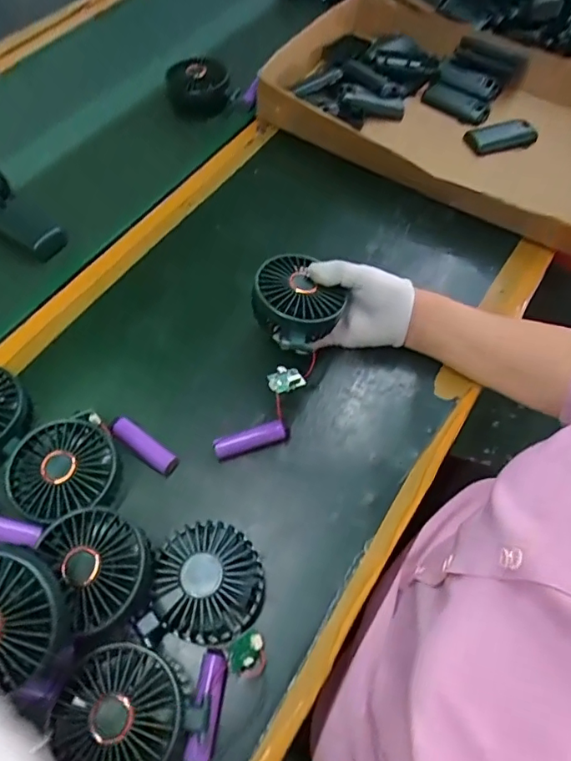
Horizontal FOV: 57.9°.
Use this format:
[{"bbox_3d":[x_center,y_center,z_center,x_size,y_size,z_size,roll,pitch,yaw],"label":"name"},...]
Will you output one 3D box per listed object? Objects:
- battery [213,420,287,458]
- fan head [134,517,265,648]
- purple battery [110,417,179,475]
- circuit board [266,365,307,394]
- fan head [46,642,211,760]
[{"bbox_3d":[-0.031,0.055,0.471,0.065,0.020,0.015,-17,60,-9],"label":"battery"},{"bbox_3d":[-0.059,0.154,0.393,0.080,0.033,0.089,10,60,8],"label":"fan head"},{"bbox_3d":[-0.130,0.058,0.470,0.072,0.015,0.019,31,64,18],"label":"purple battery"},{"bbox_3d":[0.001,-0.002,0.456,0.031,0.008,0.024,-11,59,-5],"label":"circuit board"},{"bbox_3d":[-0.109,0.225,0.350,0.082,0.025,0.083,-39,66,-20],"label":"fan head"}]

